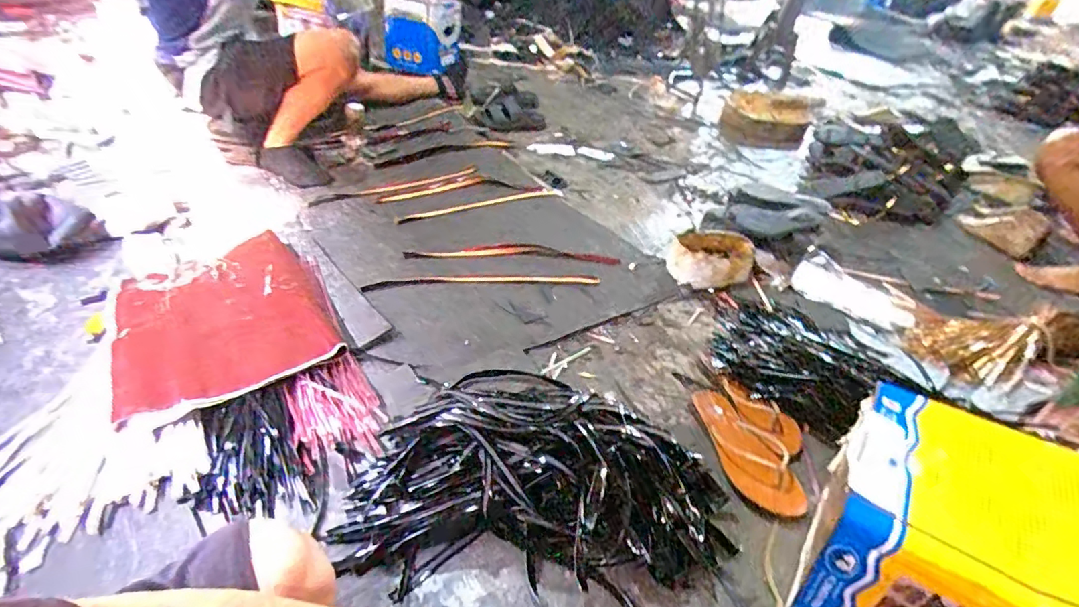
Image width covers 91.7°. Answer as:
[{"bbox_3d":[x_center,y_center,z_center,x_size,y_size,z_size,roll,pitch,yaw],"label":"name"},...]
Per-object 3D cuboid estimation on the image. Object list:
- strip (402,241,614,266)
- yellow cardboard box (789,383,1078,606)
[{"bbox_3d":[-0.063,-0.127,1.262,0.496,0.013,0.086,1,37,-3],"label":"strip"},{"bbox_3d":[0.468,0.278,0.595,0.258,0.218,0.234,25,44,28],"label":"yellow cardboard box"}]

